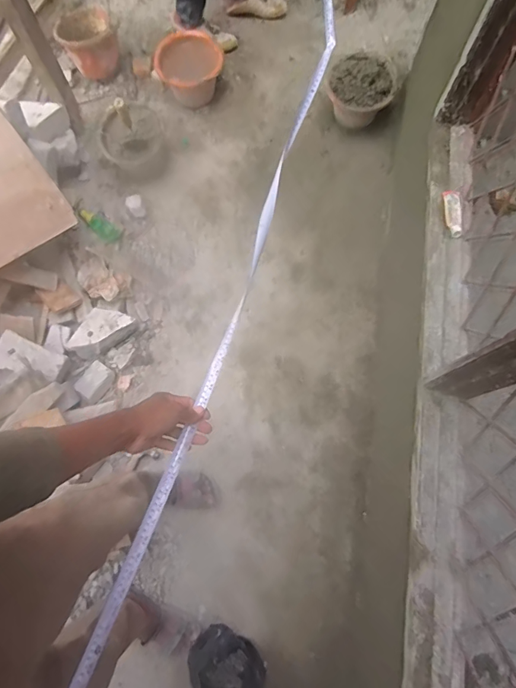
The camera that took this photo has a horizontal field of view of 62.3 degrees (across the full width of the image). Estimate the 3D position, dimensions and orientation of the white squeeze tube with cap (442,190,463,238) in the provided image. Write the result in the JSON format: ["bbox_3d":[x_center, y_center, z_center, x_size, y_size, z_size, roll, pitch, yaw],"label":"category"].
[{"bbox_3d":[0.498,-0.334,1.088,0.041,0.018,0.137,4,75,1],"label":"white squeeze tube with cap"}]

